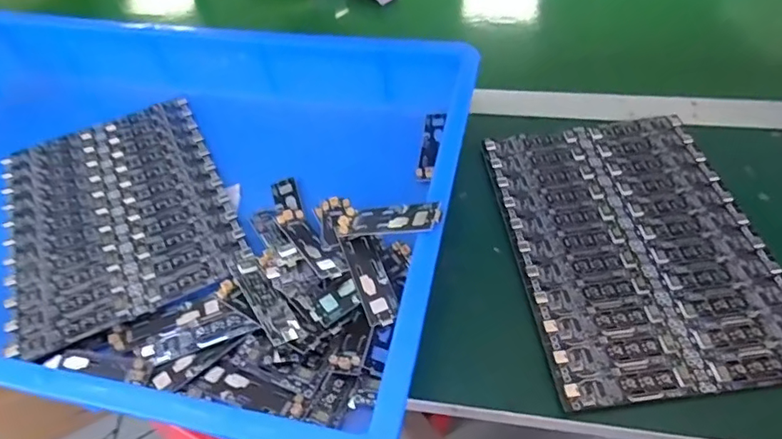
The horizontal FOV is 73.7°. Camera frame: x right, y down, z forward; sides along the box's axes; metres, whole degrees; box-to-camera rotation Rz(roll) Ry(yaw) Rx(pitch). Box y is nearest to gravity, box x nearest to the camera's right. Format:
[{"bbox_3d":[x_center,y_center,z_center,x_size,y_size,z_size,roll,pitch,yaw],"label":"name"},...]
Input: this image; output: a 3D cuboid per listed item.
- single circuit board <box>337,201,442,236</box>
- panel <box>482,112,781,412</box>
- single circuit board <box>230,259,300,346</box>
[{"bbox_3d":[-0.003,0.001,0.375,0.088,0.006,0.025,-5,47,38],"label":"single circuit board"},{"bbox_3d":[0.191,0.011,0.417,0.184,0.008,0.254,-8,53,0],"label":"panel"},{"bbox_3d":[-0.092,0.057,0.381,0.023,0.005,0.084,-20,47,-27],"label":"single circuit board"}]

